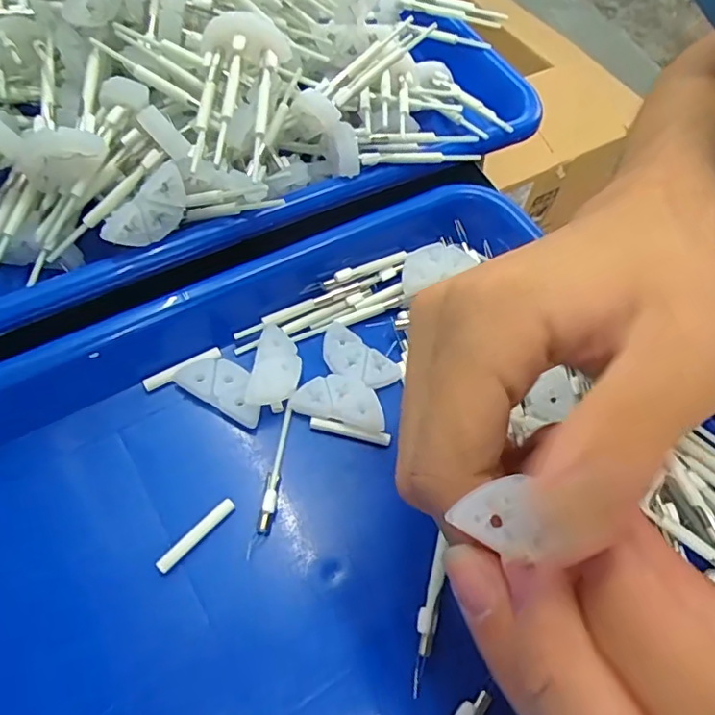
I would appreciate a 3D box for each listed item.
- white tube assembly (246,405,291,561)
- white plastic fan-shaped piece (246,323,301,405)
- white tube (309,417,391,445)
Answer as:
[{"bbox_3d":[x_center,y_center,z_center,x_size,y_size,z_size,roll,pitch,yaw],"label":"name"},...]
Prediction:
[{"bbox_3d":[-0.032,0.047,0.223,0.006,0.008,0.061,6,48,4],"label":"white tube assembly"},{"bbox_3d":[-0.034,0.003,0.239,0.018,0.009,0.039,11,60,-1],"label":"white plastic fan-shaped piece"},{"bbox_3d":[-0.003,0.030,0.236,0.033,0.006,0.004,13,60,1],"label":"white tube"}]

